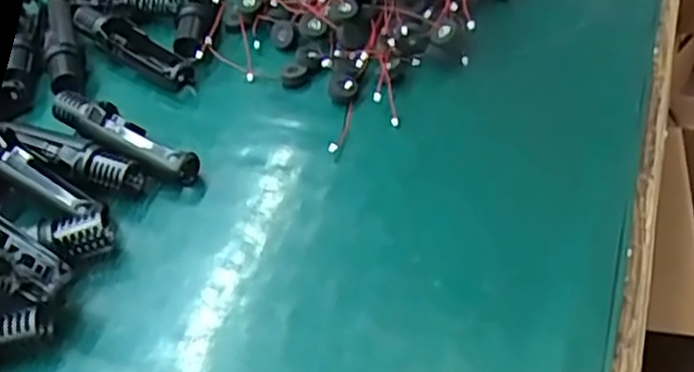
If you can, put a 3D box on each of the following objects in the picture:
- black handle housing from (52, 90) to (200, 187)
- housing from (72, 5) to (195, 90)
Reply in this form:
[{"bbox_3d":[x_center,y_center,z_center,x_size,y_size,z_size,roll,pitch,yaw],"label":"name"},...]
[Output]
[{"bbox_3d":[-0.155,-0.033,0.498,0.120,0.031,0.029,27,56,28],"label":"black handle housing"},{"bbox_3d":[-0.172,-0.110,0.568,0.126,0.030,0.028,29,57,29],"label":"housing"}]

